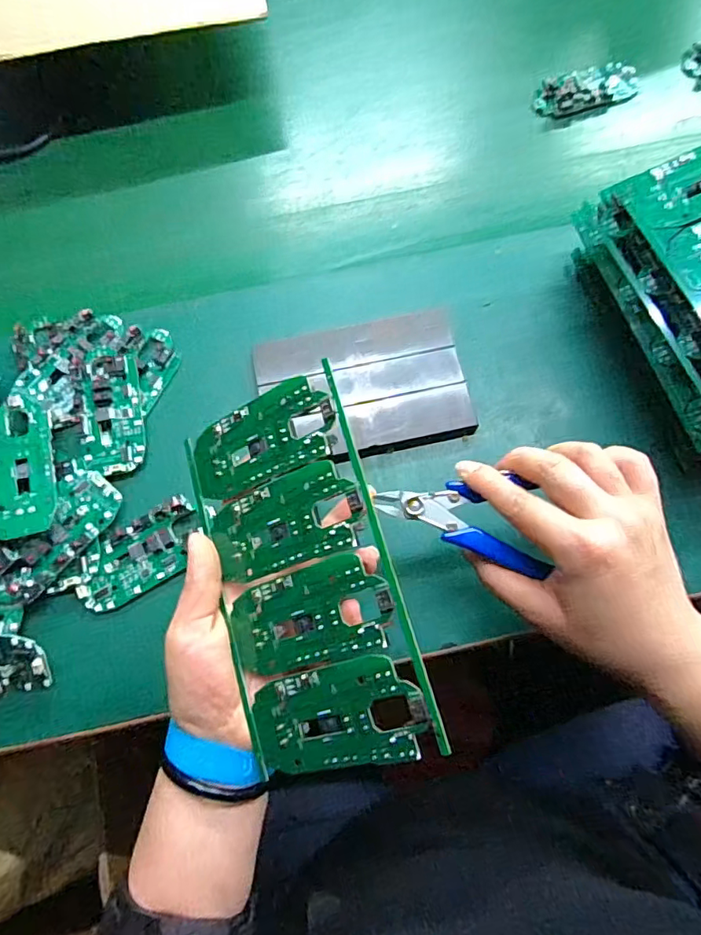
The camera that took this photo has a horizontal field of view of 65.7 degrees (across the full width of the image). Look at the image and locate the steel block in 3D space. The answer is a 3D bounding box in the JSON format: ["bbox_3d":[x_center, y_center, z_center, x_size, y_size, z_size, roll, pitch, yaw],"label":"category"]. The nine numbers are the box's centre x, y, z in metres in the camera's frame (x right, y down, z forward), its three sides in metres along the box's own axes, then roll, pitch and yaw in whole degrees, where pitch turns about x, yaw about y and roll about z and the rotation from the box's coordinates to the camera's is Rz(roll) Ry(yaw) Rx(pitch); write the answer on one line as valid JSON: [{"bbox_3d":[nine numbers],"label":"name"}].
[{"bbox_3d":[0.009,-0.060,0.404,0.147,0.015,0.108,-12,71,-2],"label":"steel block"}]

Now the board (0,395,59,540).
[{"bbox_3d":[-0.228,-0.001,0.370,0.046,0.006,0.098,-11,71,-17],"label":"board"}]

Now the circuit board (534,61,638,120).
[{"bbox_3d":[0.220,-0.352,0.508,0.098,0.014,0.045,-17,71,-3],"label":"circuit board"}]

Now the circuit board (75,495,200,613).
[{"bbox_3d":[-0.141,0.058,0.362,0.086,0.012,0.044,-30,72,-8],"label":"circuit board"}]

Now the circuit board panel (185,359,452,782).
[{"bbox_3d":[-0.027,0.052,0.275,0.106,0.004,0.184,-26,73,27],"label":"circuit board panel"}]

